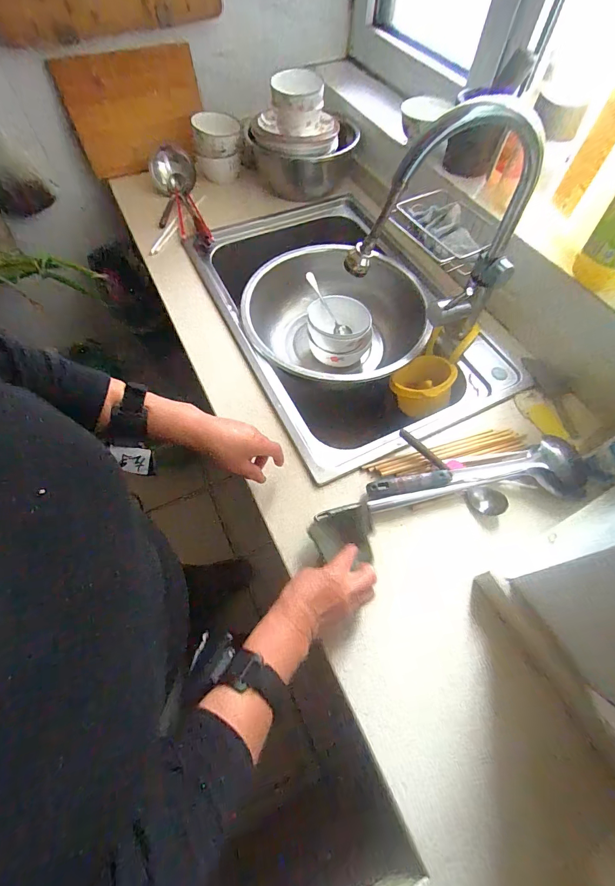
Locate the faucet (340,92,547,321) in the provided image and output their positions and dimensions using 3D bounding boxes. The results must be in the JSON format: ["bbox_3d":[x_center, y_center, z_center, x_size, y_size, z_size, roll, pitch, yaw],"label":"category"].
[{"bbox_3d":[0.196,-0.302,0.553,0.256,0.305,0.096,-14,62,-10],"label":"faucet"}]

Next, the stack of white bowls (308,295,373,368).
[{"bbox_3d":[0.069,-0.241,0.794,0.137,0.095,0.138,8,61,2],"label":"stack of white bowls"}]

